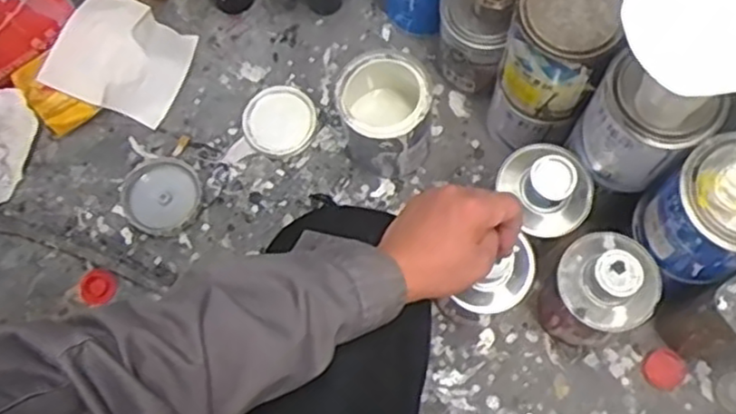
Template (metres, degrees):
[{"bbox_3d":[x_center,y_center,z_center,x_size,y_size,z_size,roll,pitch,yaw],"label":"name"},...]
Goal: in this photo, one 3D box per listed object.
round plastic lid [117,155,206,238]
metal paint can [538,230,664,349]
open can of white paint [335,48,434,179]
[{"bbox_3d":[-0.262,-0.015,0.906,0.104,0.017,0.099,-1,73,2],"label":"round plastic lid"},{"bbox_3d":[0.242,0.093,0.762,0.100,0.184,0.100,-37,75,-9],"label":"metal paint can"},{"bbox_3d":[0.021,-0.109,0.860,0.109,0.140,0.118,-3,73,2],"label":"open can of white paint"}]

